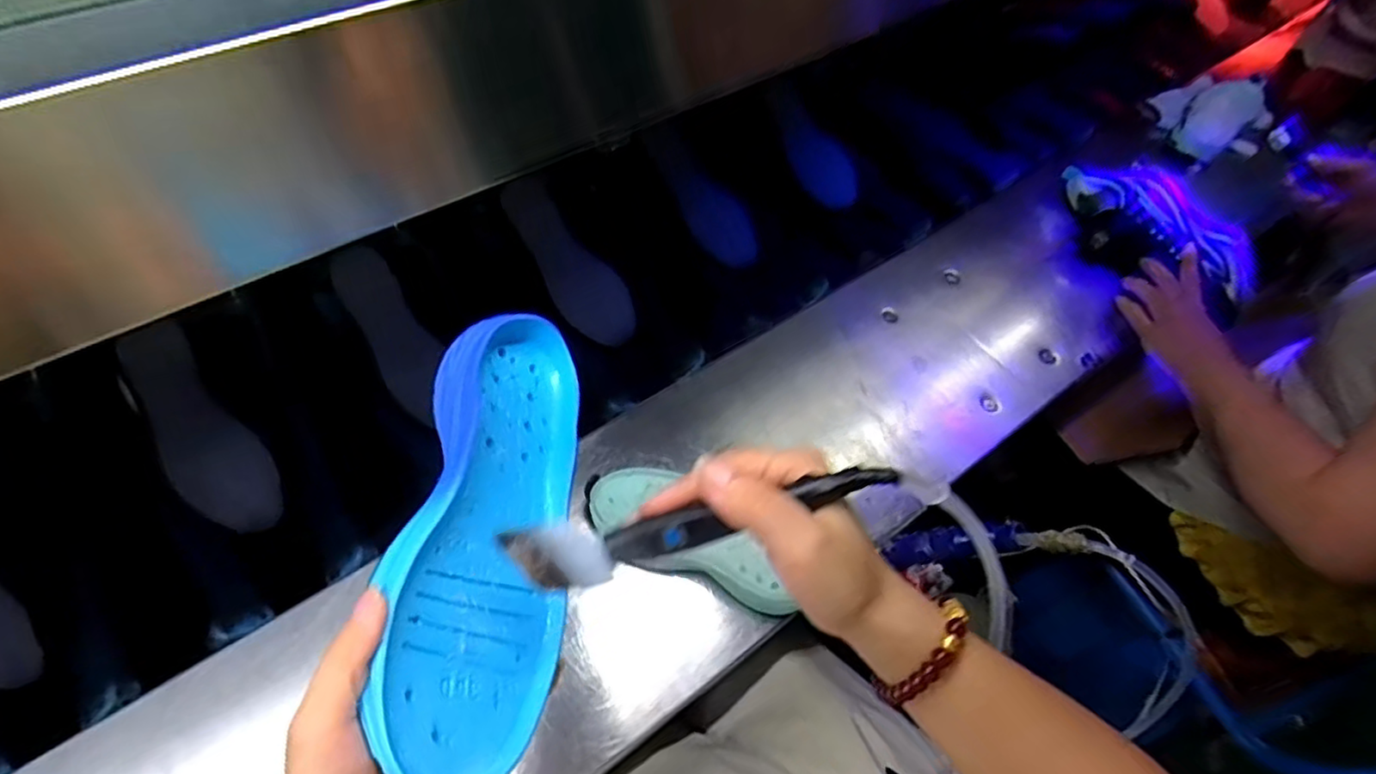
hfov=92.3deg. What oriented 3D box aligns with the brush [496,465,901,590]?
[{"bbox_3d":[0.001,0.059,0.284,0.171,0.020,0.022,-17,54,12],"label":"brush"}]

